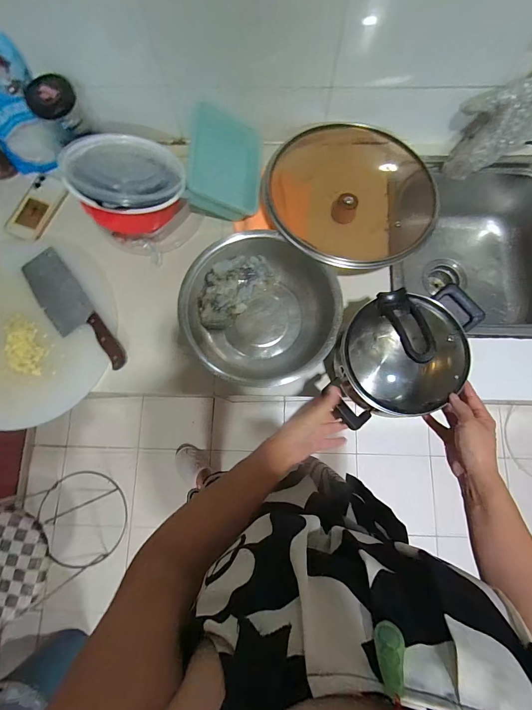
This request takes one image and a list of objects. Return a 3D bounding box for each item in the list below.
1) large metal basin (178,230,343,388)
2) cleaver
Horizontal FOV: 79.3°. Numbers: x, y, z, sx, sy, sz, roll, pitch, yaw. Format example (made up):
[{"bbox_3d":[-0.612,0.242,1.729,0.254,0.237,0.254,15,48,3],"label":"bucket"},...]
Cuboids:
[{"bbox_3d":[-0.006,-0.079,0.593,0.267,0.096,0.264,0,79,1],"label":"large metal basin"},{"bbox_3d":[-0.368,-0.081,0.607,0.076,0.020,0.291,-37,81,-6],"label":"cleaver"}]

